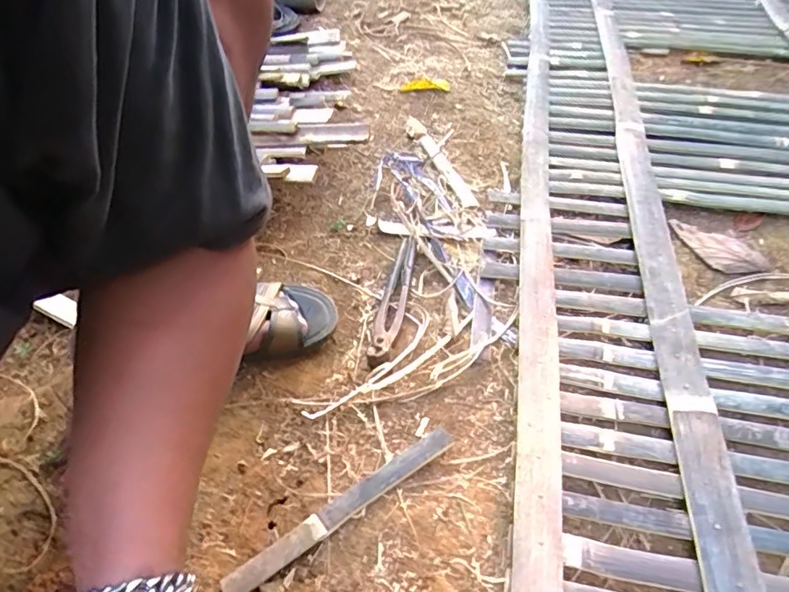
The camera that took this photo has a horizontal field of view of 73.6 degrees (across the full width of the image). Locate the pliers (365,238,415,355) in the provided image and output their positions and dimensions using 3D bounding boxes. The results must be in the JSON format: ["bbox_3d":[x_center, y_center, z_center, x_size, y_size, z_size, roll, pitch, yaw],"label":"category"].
[{"bbox_3d":[0.001,-0.004,0.679,0.036,0.011,0.209,-5,42,20],"label":"pliers"}]

